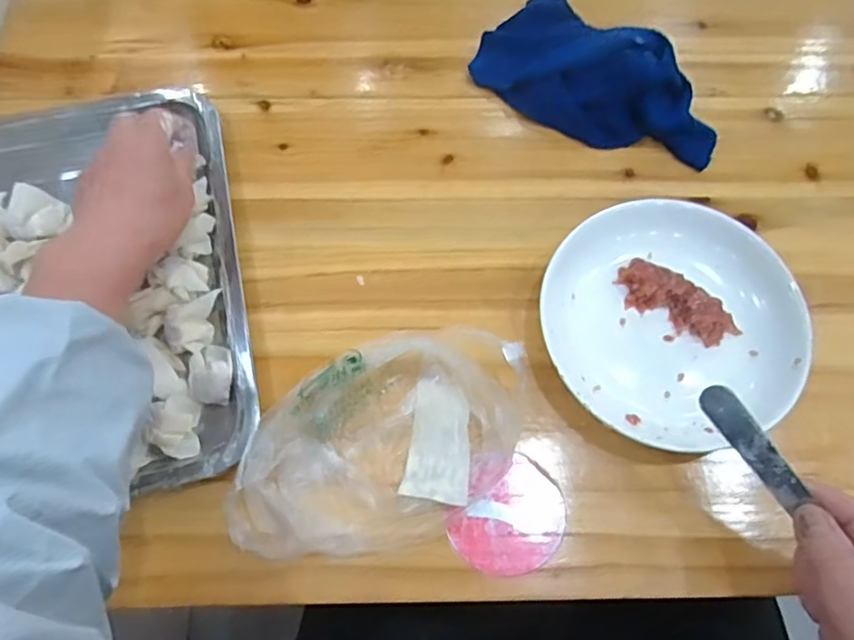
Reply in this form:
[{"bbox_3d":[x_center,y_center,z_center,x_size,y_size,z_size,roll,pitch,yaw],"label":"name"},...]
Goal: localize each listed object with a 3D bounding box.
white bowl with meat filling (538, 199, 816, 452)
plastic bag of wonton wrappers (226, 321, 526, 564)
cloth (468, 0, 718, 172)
[{"bbox_3d":[0.168,0.001,0.434,0.171,0.038,0.165,1,67,-2],"label":"white bowl with meat filling"},{"bbox_3d":[-0.027,0.077,0.389,0.189,0.044,0.111,-28,71,-13],"label":"plastic bag of wonton wrappers"},{"bbox_3d":[0.138,-0.190,0.504,0.205,0.047,0.103,40,71,14],"label":"cloth"}]

